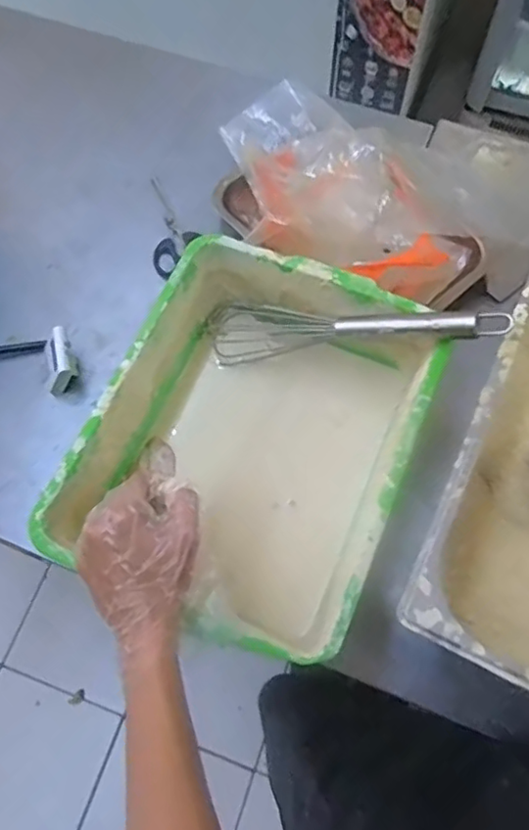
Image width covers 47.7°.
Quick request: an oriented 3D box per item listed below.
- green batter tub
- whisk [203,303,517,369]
[{"bbox_3d":[-0.007,0.022,0.560,0.263,0.113,0.332,22,71,10],"label":"green batter tub"},{"bbox_3d":[0.078,-0.078,0.590,0.302,0.055,0.063,3,66,32],"label":"whisk"}]

